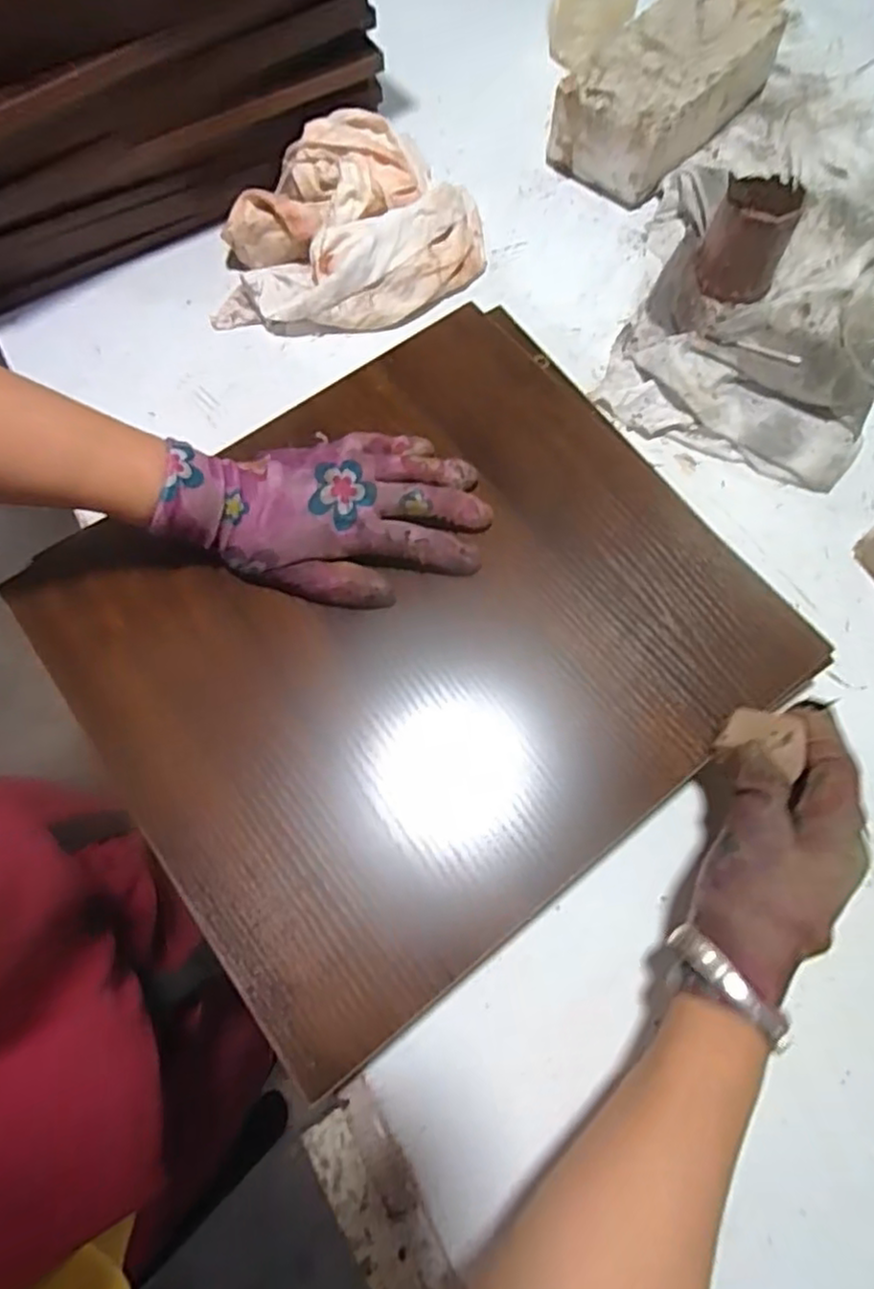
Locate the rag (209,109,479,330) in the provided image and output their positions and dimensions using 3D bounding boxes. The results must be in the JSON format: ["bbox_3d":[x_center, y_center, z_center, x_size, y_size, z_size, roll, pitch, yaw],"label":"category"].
[{"bbox_3d":[-0.072,-0.334,0.527,0.211,0.068,0.154,0,69,2],"label":"rag"}]

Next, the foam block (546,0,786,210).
[{"bbox_3d":[0.198,-0.485,0.579,0.106,0.072,0.196,40,76,14],"label":"foam block"}]

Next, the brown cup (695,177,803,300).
[{"bbox_3d":[0.239,-0.314,0.511,0.060,0.076,0.057,0,71,-1],"label":"brown cup"}]

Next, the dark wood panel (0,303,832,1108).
[{"bbox_3d":[-0.014,-0.016,0.401,0.380,0.013,0.338,-36,74,-11],"label":"dark wood panel"}]

